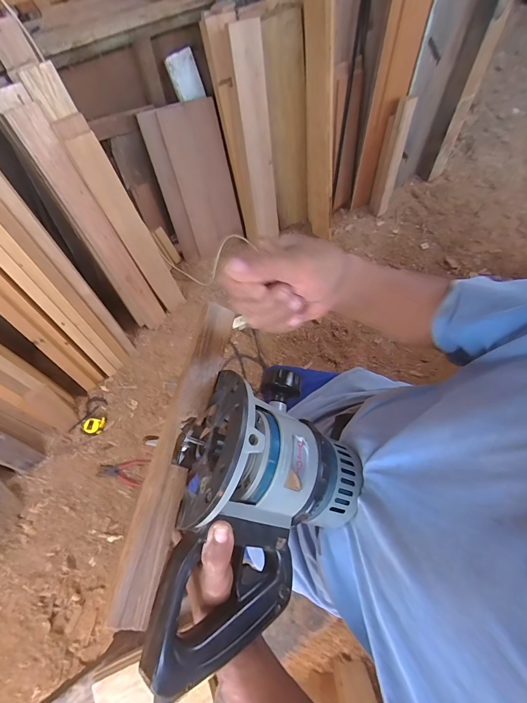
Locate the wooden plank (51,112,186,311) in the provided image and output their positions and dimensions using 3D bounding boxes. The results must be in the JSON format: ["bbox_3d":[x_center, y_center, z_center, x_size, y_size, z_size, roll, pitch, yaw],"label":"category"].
[{"bbox_3d":[-0.457,-0.422,1.179,0.104,0.702,0.039,-41,52,-17],"label":"wooden plank"}]

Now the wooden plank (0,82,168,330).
[{"bbox_3d":[-0.547,-0.404,1.143,0.105,0.815,0.049,-36,48,-15],"label":"wooden plank"}]

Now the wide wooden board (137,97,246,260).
[{"bbox_3d":[-0.286,-0.710,1.443,0.301,0.575,0.031,-16,42,-2],"label":"wide wooden board"}]

